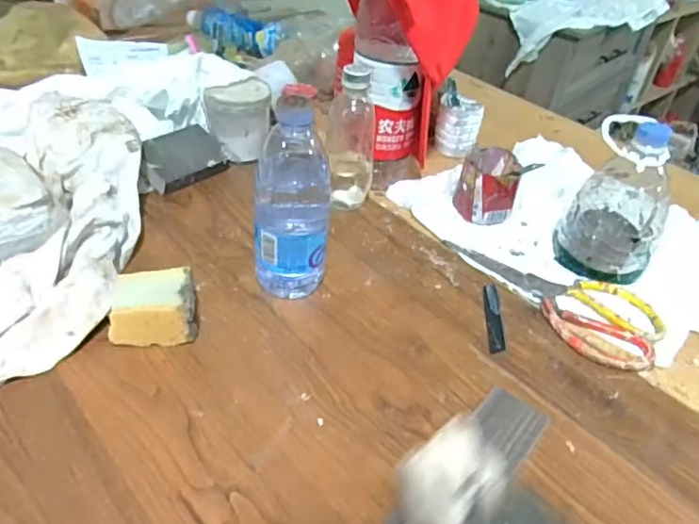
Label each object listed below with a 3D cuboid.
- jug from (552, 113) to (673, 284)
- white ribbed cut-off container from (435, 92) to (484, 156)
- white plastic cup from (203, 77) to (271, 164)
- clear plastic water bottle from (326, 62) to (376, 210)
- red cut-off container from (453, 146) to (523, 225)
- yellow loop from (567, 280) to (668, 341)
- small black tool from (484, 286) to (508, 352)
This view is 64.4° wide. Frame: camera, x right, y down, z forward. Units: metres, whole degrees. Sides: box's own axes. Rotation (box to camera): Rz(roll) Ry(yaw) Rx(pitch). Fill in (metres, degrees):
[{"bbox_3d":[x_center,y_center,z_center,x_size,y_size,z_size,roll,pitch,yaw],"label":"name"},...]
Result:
[{"bbox_3d":[0.290,-0.067,0.591,0.098,0.160,0.085,27,45,24],"label":"jug"},{"bbox_3d":[0.160,-0.202,0.817,0.063,0.068,0.078,10,40,5],"label":"white ribbed cut-off container"},{"bbox_3d":[-0.148,-0.191,0.740,0.084,0.080,0.074,-3,41,-10],"label":"white plastic cup"},{"bbox_3d":[0.001,-0.143,0.653,0.063,0.160,0.054,3,40,-3],"label":"clear plastic water bottle"},{"bbox_3d":[0.170,-0.095,0.690,0.070,0.067,0.081,12,40,8],"label":"red cut-off container"},{"bbox_3d":[0.285,0.044,0.579,0.060,0.009,0.093,-27,50,-32],"label":"yellow loop"},{"bbox_3d":[0.146,0.055,0.560,0.016,0.004,0.096,7,40,2],"label":"small black tool"}]

